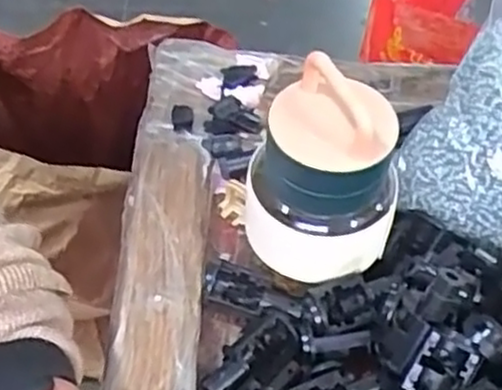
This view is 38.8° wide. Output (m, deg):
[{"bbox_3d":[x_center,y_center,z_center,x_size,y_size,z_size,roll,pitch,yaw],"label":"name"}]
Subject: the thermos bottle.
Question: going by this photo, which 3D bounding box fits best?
[{"bbox_3d":[0.035,-0.006,0.352,0.072,0.108,0.062,11,52,10],"label":"thermos bottle"}]

